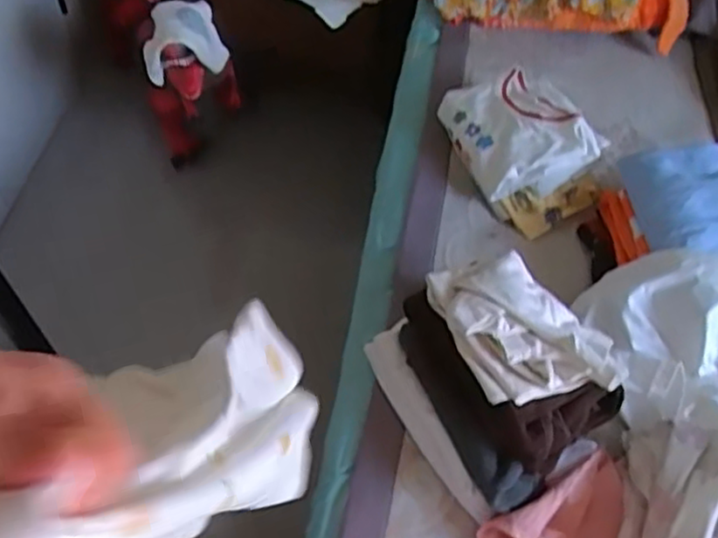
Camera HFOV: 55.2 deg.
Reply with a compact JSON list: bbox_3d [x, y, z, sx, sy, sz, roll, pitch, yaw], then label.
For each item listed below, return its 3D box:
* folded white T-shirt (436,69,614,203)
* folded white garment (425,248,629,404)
[{"bbox_3d":[0.233,-0.203,1.011,0.168,0.102,0.200,-15,60,-14],"label":"folded white T-shirt"},{"bbox_3d":[0.183,0.057,0.747,0.171,0.042,0.184,-15,60,-14],"label":"folded white garment"}]

